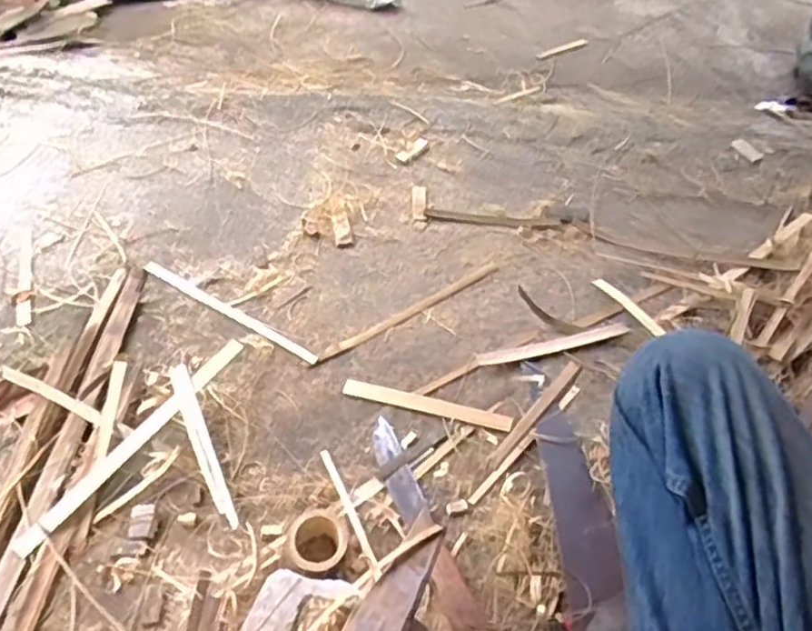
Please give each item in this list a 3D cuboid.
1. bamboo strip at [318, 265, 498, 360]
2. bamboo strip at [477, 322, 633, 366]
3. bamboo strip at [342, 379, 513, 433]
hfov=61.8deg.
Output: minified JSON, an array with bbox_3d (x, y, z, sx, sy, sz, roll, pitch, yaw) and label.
[{"bbox_3d":[0.012,-0.007,1.023,0.317,0.005,0.020,-27,48,-21],"label":"bamboo strip"},{"bbox_3d":[0.210,0.043,0.969,0.226,0.009,0.026,-10,45,-9],"label":"bamboo strip"},{"bbox_3d":[0.027,0.120,0.914,0.231,0.005,0.024,12,63,13],"label":"bamboo strip"}]

